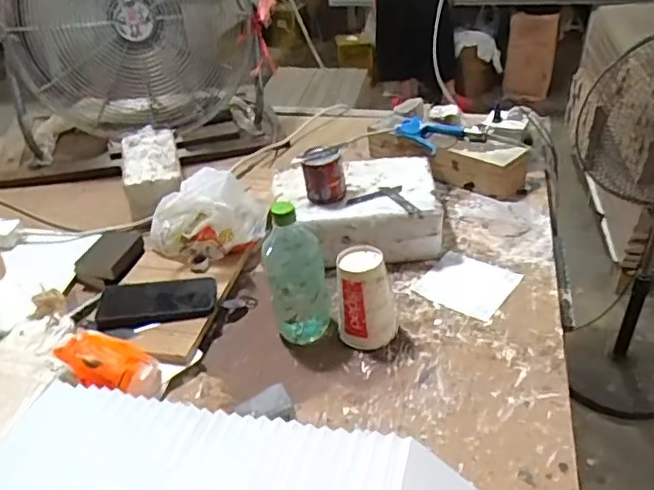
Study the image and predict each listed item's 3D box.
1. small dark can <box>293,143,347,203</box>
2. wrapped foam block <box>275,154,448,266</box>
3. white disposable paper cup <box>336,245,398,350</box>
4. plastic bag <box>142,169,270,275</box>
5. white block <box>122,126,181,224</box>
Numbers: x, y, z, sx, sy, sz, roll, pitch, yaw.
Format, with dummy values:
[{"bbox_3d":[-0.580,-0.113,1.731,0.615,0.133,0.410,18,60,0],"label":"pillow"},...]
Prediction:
[{"bbox_3d":[-0.010,-0.115,0.928,0.075,0.073,0.060,0,36,6],"label":"small dark can"},{"bbox_3d":[0.046,-0.062,0.979,0.273,0.095,0.194,-4,36,1],"label":"wrapped foam block"},{"bbox_3d":[0.055,0.069,0.787,0.083,0.116,0.086,-3,36,2],"label":"white disposable paper cup"},{"bbox_3d":[-0.209,-0.046,0.959,0.197,0.121,0.150,-9,36,-6],"label":"plastic bag"},{"bbox_3d":[-0.350,-0.149,1.162,0.112,0.077,0.238,-12,36,-10],"label":"white block"}]

